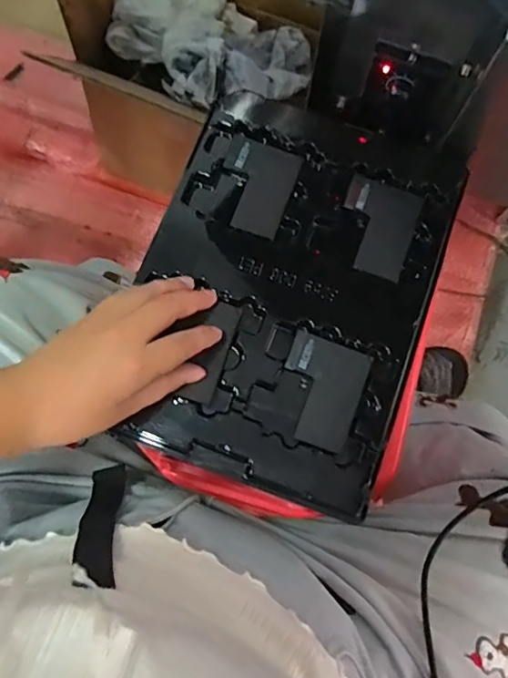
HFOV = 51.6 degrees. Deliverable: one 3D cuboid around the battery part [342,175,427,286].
[{"bbox_3d":[0.097,-0.089,0.419,0.060,0.011,0.077,21,77,3],"label":"battery part"}]

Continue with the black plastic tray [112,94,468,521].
[{"bbox_3d":[0.023,-0.030,0.401,0.212,0.014,0.260,21,77,3],"label":"black plastic tray"}]

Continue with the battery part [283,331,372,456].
[{"bbox_3d":[0.048,0.038,0.386,0.059,0.004,0.076,21,77,3],"label":"battery part"}]

